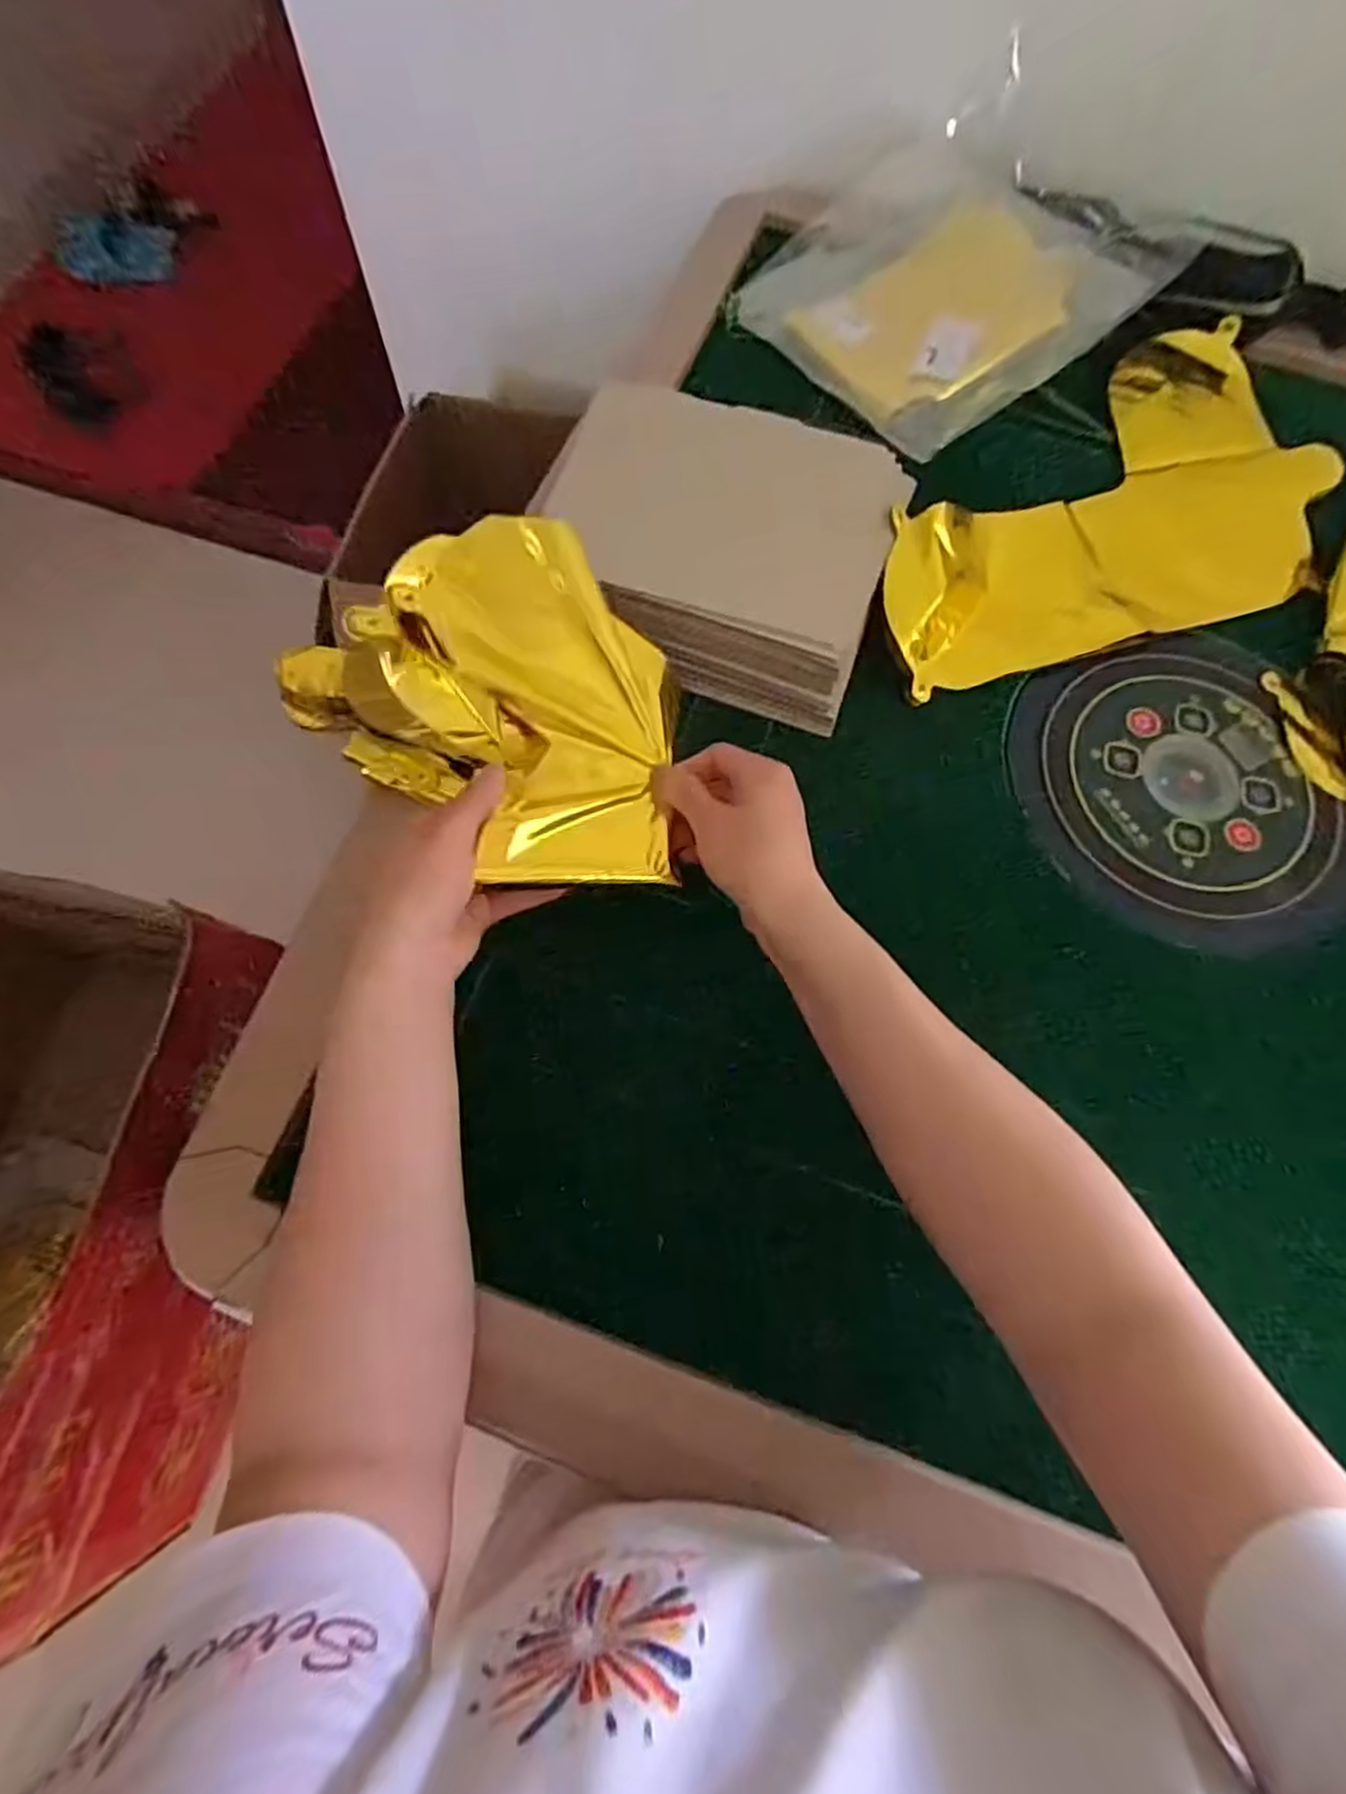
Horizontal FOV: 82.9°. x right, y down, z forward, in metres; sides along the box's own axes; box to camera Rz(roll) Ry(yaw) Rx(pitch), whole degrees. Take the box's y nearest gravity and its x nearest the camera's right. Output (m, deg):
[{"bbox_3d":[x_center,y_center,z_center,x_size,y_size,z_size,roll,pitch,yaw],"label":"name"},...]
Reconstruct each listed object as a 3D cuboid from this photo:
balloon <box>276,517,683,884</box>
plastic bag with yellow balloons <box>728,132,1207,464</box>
[{"bbox_3d":[-0.106,-0.100,0.405,0.210,0.074,0.177,0,69,-3],"label":"balloon"},{"bbox_3d":[0.203,-0.486,0.608,0.255,0.032,0.260,-40,76,-4],"label":"plastic bag with yellow balloons"}]

